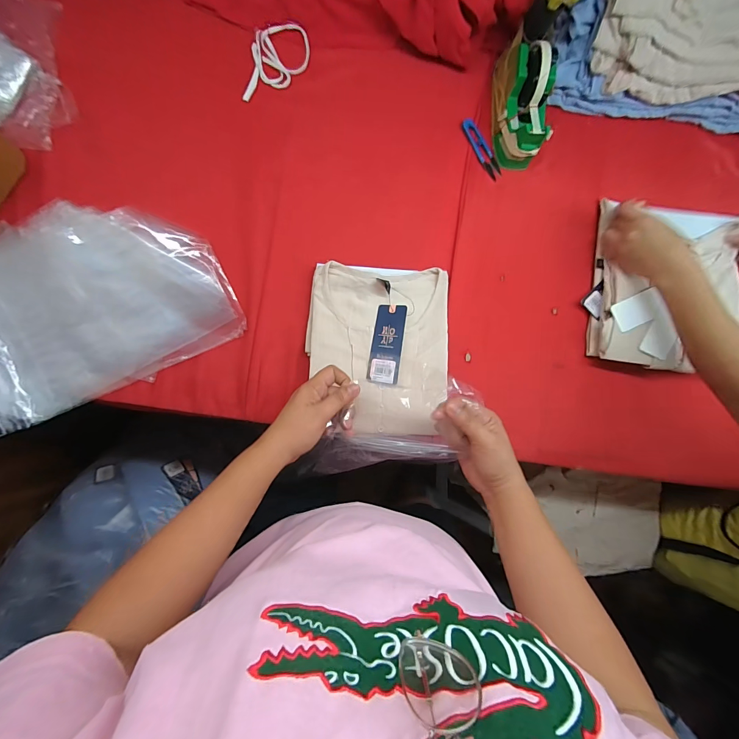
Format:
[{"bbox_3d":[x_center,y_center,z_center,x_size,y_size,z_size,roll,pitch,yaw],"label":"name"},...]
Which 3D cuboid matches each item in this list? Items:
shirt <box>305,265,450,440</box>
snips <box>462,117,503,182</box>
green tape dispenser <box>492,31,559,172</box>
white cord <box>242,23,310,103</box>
[{"bbox_3d":[0.014,-0.032,0.506,0.208,0.035,0.246,4,88,-7],"label":"shirt"},{"bbox_3d":[0.184,-0.362,0.558,0.025,0.011,0.103,-35,91,-8],"label":"snips"},{"bbox_3d":[0.240,-0.416,0.520,0.069,0.098,0.166,1,86,-7],"label":"green tape dispenser"},{"bbox_3d":[-0.141,-0.471,0.527,0.083,0.012,0.125,11,85,-6],"label":"white cord"}]

